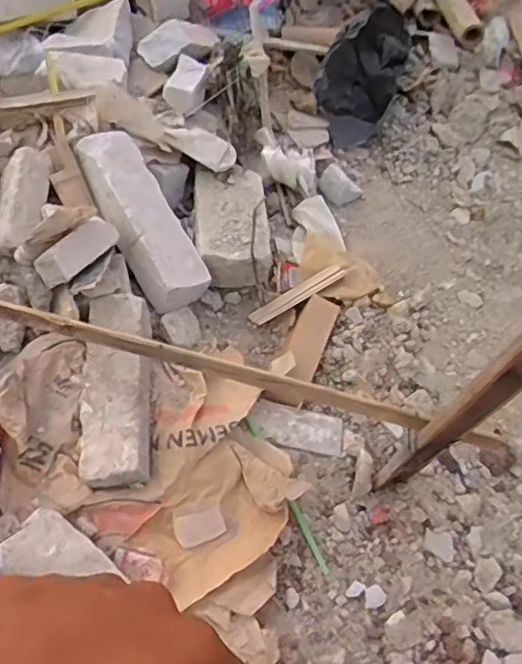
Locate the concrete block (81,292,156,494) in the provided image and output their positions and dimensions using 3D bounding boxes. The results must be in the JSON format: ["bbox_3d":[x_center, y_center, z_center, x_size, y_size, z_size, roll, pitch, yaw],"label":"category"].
[{"bbox_3d":[-0.197,0.073,0.806,0.088,0.059,0.270,-1,59,-8],"label":"concrete block"}]

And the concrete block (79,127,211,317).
[{"bbox_3d":[-0.184,-0.176,0.927,0.098,0.067,0.298,-28,86,-18],"label":"concrete block"}]

